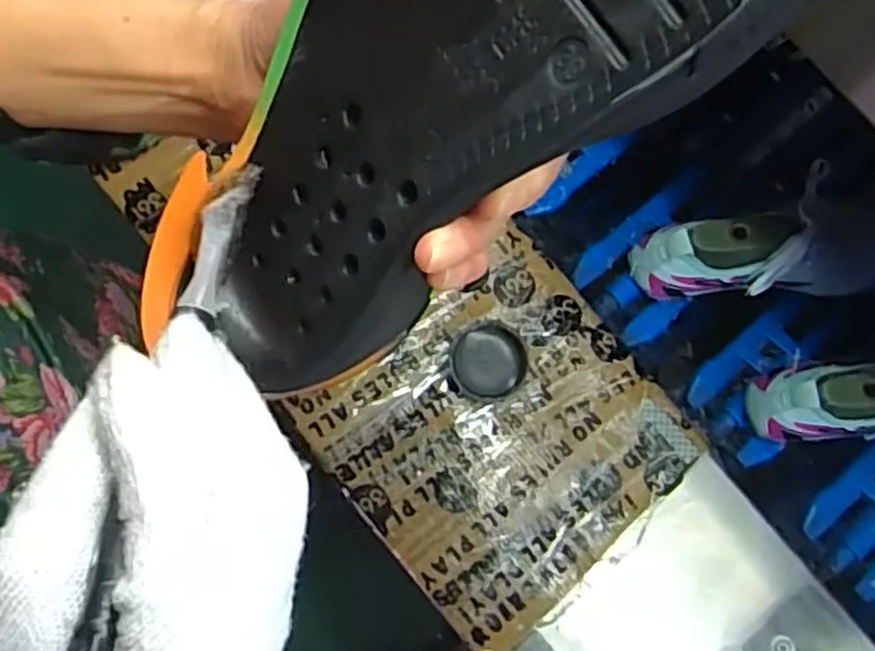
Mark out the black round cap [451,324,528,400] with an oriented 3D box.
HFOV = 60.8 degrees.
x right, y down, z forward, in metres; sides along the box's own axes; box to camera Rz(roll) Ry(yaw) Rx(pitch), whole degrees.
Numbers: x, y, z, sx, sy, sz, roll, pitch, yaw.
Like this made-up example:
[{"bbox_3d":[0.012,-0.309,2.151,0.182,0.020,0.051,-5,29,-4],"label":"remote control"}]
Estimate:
[{"bbox_3d":[0.040,0.029,0.583,0.056,0.018,0.055,2,79,-1],"label":"black round cap"}]

